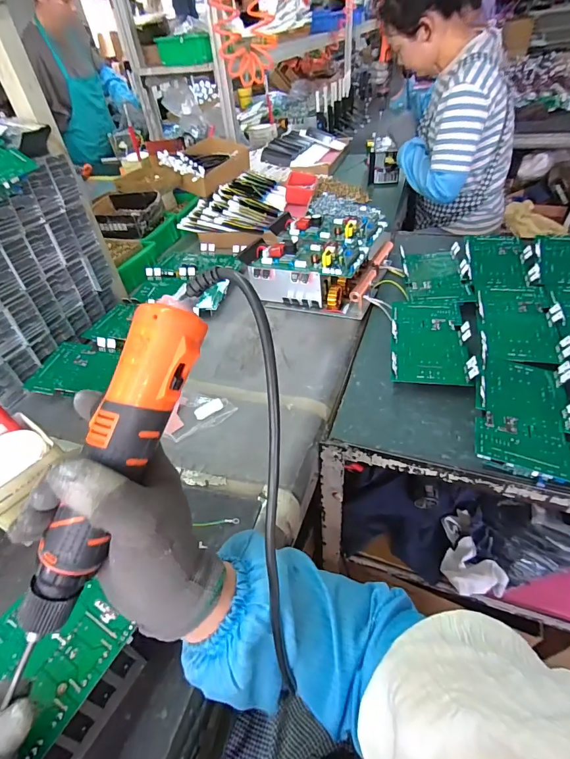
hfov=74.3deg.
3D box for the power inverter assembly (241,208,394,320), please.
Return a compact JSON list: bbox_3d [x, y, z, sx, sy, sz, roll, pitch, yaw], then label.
[{"bbox_3d":[0.076,-0.286,0.885,0.283,0.122,0.263,12,47,19],"label":"power inverter assembly"}]

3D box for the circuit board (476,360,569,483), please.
[{"bbox_3d":[0.347,0.040,0.550,0.139,0.038,0.239,19,42,13],"label":"circuit board"}]

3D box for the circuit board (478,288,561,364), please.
[{"bbox_3d":[0.432,-0.110,0.701,0.129,0.027,0.252,10,46,17],"label":"circuit board"}]

